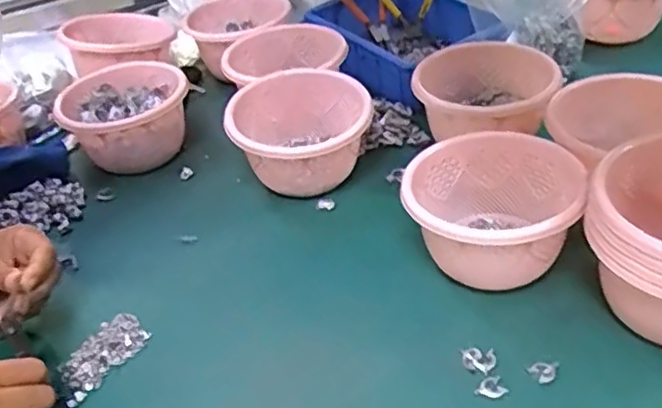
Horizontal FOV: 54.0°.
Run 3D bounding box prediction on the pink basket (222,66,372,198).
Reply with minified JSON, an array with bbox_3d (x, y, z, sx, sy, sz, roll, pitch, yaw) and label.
[{"bbox_3d":[-0.031,-0.071,0.697,0.149,0.087,0.135,-6,37,4],"label":"pink basket"}]

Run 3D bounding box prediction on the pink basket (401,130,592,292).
[{"bbox_3d":[0.139,0.008,0.570,0.139,0.088,0.132,-6,39,5],"label":"pink basket"}]

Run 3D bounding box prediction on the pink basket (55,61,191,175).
[{"bbox_3d":[-0.241,-0.098,0.779,0.146,0.090,0.142,-29,42,-24],"label":"pink basket"}]

